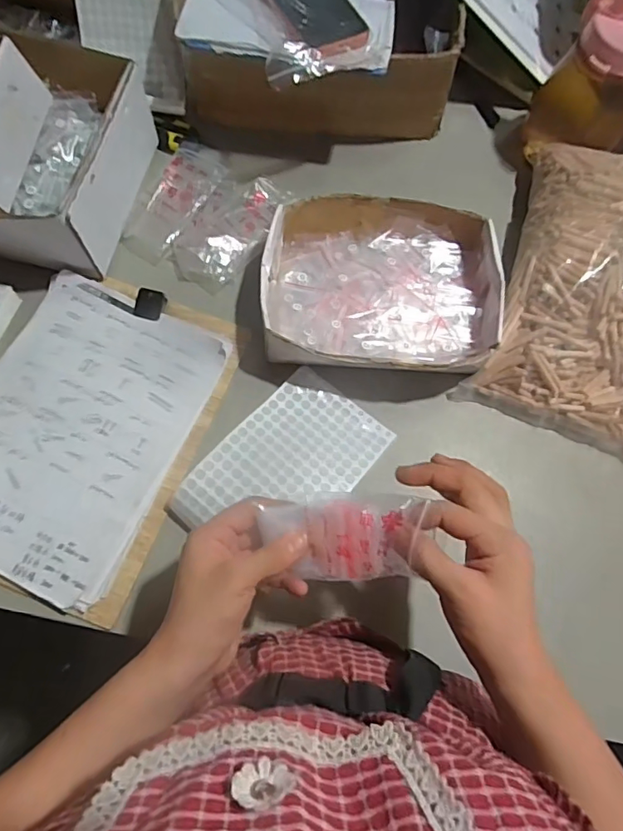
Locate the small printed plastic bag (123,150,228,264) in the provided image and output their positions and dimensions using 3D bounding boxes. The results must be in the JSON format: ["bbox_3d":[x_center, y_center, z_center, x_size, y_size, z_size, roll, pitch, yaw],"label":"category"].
[{"bbox_3d":[-0.160,-0.244,0.595,0.063,0.021,0.145,30,73,8],"label":"small printed plastic bag"}]

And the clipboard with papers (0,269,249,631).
[{"bbox_3d":[-0.232,0.009,0.513,0.237,0.020,0.312,21,72,5],"label":"clipboard with papers"}]

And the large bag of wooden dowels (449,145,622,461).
[{"bbox_3d":[0.333,-0.133,0.551,0.241,0.094,0.319,21,72,5],"label":"large bag of wooden dowels"}]

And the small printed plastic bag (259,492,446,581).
[{"bbox_3d":[0.022,0.088,0.374,0.114,0.021,0.062,-3,87,26],"label":"small printed plastic bag"}]

